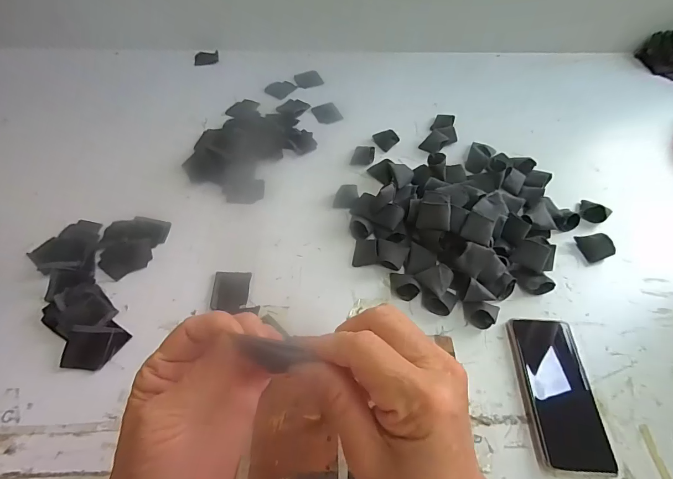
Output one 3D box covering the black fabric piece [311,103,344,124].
[{"bbox_3d":[-0.019,-0.244,0.661,0.050,0.005,0.056,-21,58,-16],"label":"black fabric piece"}]

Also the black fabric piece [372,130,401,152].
[{"bbox_3d":[0.089,-0.180,0.613,0.036,0.018,0.041,-23,59,-17],"label":"black fabric piece"}]

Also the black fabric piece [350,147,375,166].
[{"bbox_3d":[0.047,-0.147,0.587,0.035,0.019,0.038,15,56,9],"label":"black fabric piece"}]

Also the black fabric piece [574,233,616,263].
[{"bbox_3d":[0.371,0.009,0.490,0.036,0.026,0.038,-7,55,-7],"label":"black fabric piece"}]

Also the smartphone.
[{"bbox_3d":[0.251,0.168,0.386,0.079,0.018,0.158,3,55,1],"label":"smartphone"}]

